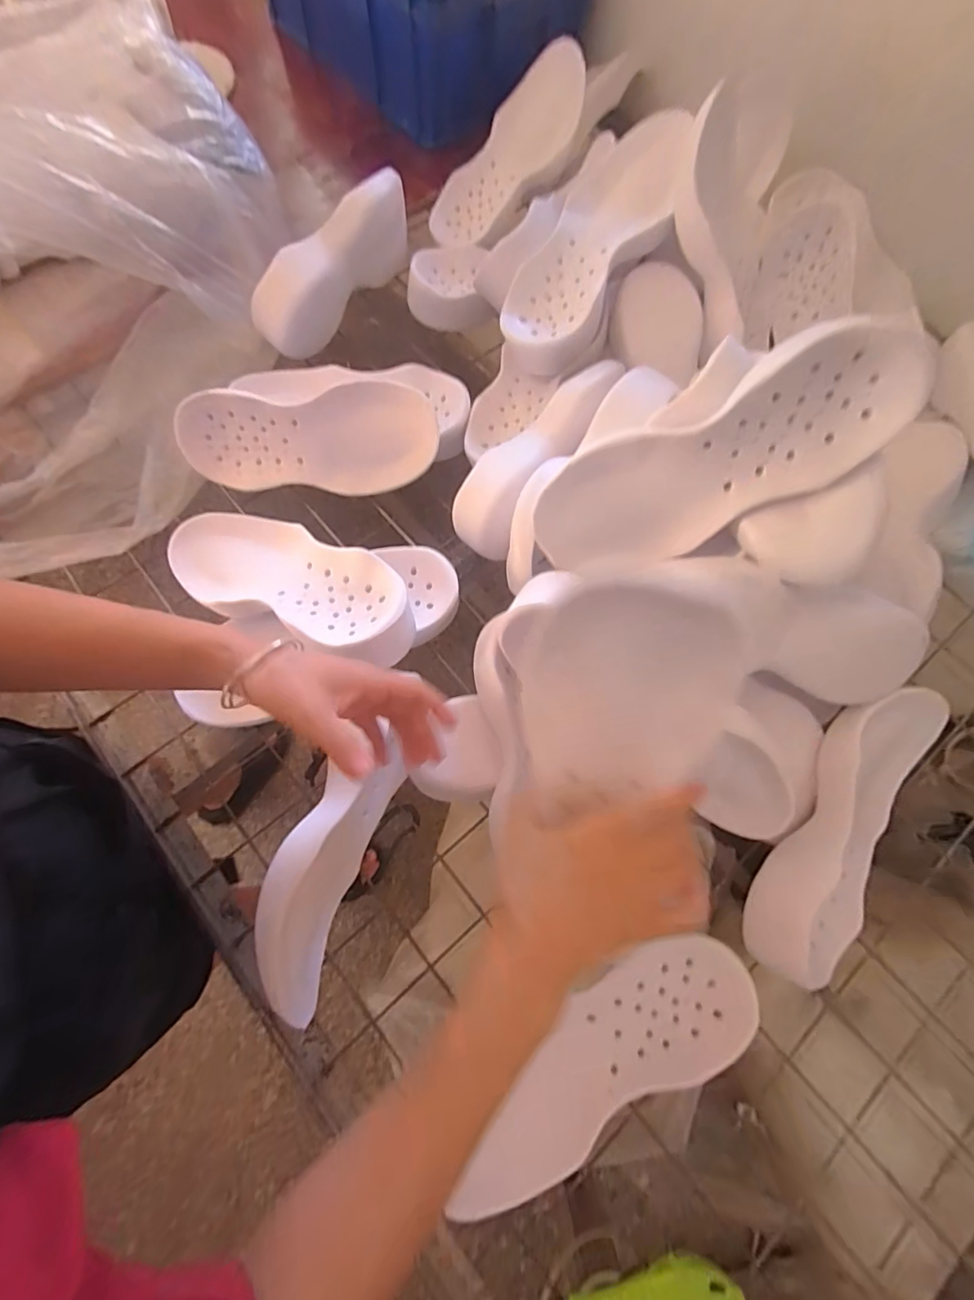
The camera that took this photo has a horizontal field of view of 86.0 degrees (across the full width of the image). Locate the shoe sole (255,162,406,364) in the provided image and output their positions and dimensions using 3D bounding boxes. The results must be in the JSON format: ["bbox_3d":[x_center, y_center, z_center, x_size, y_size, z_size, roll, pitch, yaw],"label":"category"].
[{"bbox_3d":[-0.195,-0.509,0.705,0.060,0.118,0.271,44,90,12],"label":"shoe sole"}]

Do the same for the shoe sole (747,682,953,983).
[{"bbox_3d":[0.337,0.163,0.488,0.100,0.059,0.294,33,74,9],"label":"shoe sole"}]

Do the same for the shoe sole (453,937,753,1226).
[{"bbox_3d":[0.094,0.340,0.434,0.277,0.022,0.097,-26,74,-10],"label":"shoe sole"}]

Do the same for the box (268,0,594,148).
[{"bbox_3d":[-0.081,-1.061,0.841,0.347,0.174,0.471,-39,77,-13],"label":"box"}]

